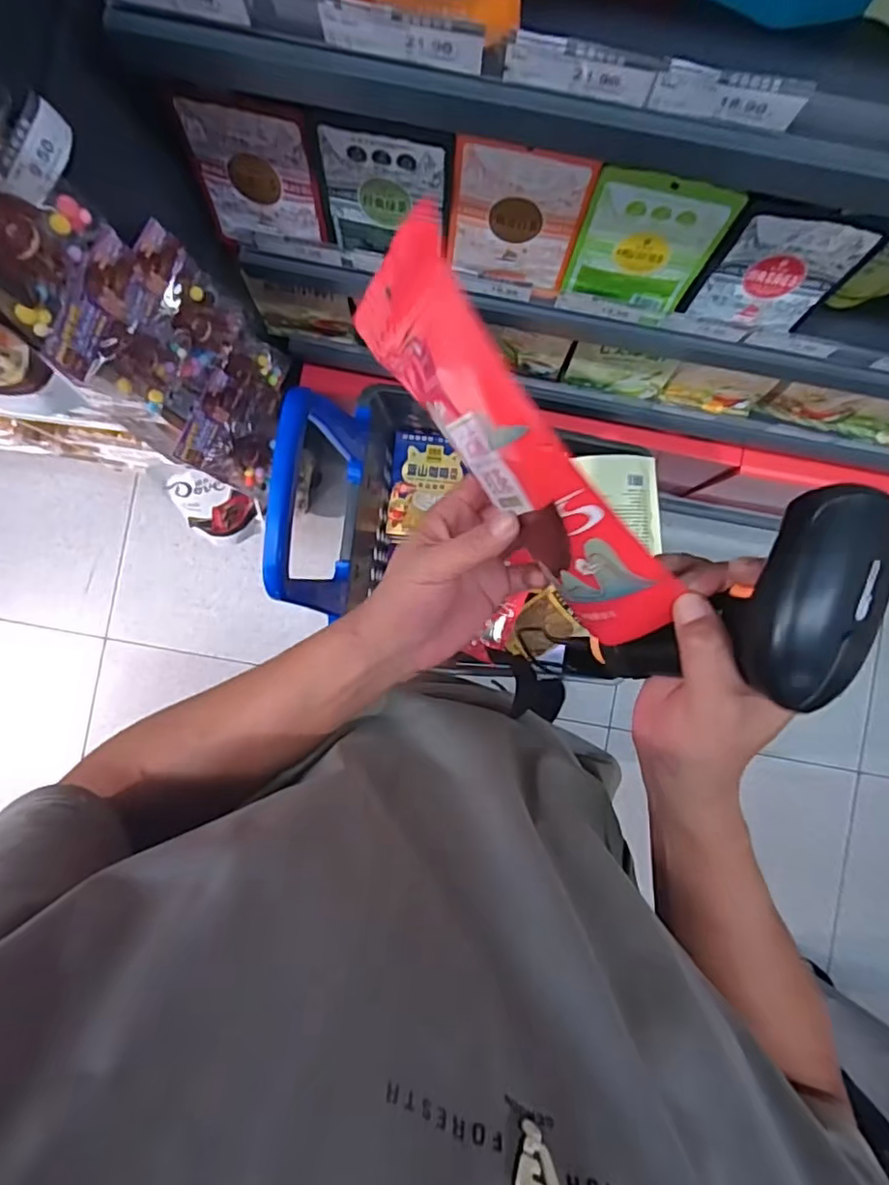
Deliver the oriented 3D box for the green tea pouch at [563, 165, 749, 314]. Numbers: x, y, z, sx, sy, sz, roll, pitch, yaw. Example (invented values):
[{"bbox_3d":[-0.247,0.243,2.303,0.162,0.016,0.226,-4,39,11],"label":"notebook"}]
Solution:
[{"bbox_3d":[0.204,-0.349,0.625,0.134,0.158,0.032,11,88,0],"label":"green tea pouch"}]

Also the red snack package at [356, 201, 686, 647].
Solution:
[{"bbox_3d":[0.037,-0.068,0.316,0.033,0.108,0.226,-37,98,-2],"label":"red snack package"}]

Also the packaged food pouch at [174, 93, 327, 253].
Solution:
[{"bbox_3d":[-0.193,-0.421,0.631,0.134,0.163,0.009,12,73,3],"label":"packaged food pouch"}]

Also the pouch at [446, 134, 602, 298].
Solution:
[{"bbox_3d":[0.073,-0.377,0.629,0.134,0.158,0.038,12,88,0],"label":"pouch"}]

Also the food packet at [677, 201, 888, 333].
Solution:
[{"bbox_3d":[0.337,-0.324,0.622,0.132,0.161,0.036,6,88,0],"label":"food packet"}]

